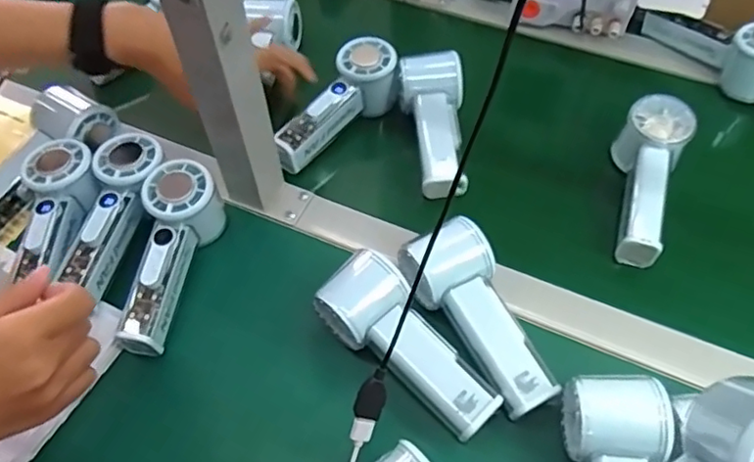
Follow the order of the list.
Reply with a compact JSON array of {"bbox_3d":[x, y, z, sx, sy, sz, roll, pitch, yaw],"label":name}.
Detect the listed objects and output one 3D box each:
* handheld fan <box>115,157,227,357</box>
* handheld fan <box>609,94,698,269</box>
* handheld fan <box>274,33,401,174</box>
[{"bbox_3d":[-0.167,0.022,0.489,0.053,0.059,0.155,8,68,7],"label":"handheld fan"},{"bbox_3d":[0.230,-0.047,0.523,0.056,0.053,0.146,20,58,15],"label":"handheld fan"},{"bbox_3d":[-0.045,-0.123,0.581,0.149,0.051,0.056,-39,62,-22],"label":"handheld fan"}]

